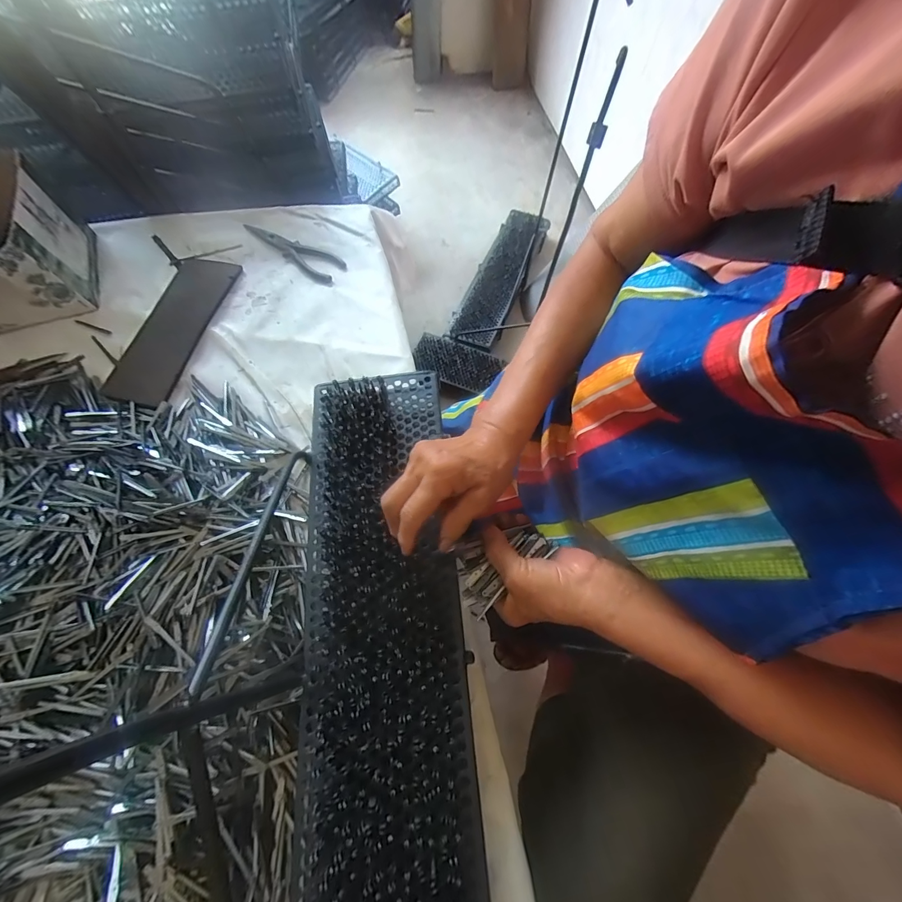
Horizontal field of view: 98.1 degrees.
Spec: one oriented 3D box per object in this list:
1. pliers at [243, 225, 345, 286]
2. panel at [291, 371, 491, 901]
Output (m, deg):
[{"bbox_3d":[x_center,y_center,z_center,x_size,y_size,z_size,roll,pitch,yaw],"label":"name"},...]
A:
[{"bbox_3d":[-0.254,-0.326,0.633,0.191,0.007,0.059,33,69,12],"label":"pliers"},{"bbox_3d":[-0.060,0.186,0.342,0.147,0.034,0.586,-6,65,-5],"label":"panel"}]

